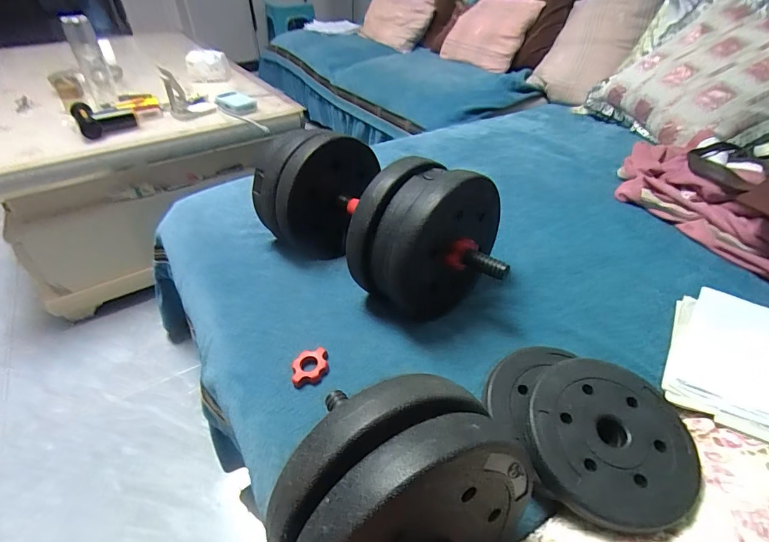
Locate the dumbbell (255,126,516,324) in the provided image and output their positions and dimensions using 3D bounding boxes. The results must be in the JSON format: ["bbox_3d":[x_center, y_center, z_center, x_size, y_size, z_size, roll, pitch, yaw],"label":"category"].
[{"bbox_3d":[-0.015,-0.075,0.621,0.406,0.181,0.173,28,48,30],"label":"dumbbell"}]

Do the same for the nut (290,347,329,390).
[{"bbox_3d":[-0.094,0.122,0.522,0.047,0.016,0.043,-8,41,-8],"label":"nut"}]

